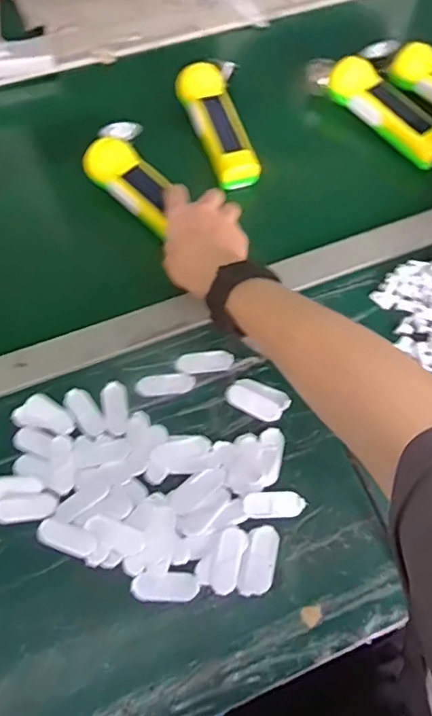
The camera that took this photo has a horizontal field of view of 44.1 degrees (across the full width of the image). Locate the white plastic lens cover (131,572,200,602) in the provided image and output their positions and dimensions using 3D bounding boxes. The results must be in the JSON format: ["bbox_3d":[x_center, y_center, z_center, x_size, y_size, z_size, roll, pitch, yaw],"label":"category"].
[{"bbox_3d":[-0.039,0.176,0.411,0.051,0.004,0.019,0,61,-1],"label":"white plastic lens cover"}]

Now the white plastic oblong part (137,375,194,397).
[{"bbox_3d":[-0.046,0.025,0.489,0.052,0.004,0.018,-6,62,-4],"label":"white plastic oblong part"}]

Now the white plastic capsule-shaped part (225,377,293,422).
[{"bbox_3d":[0.038,0.037,0.485,0.055,0.004,0.034,23,63,11],"label":"white plastic capsule-shaped part"}]

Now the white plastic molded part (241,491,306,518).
[{"bbox_3d":[0.048,0.121,0.441,0.051,0.010,0.020,-4,61,-3],"label":"white plastic molded part"}]

